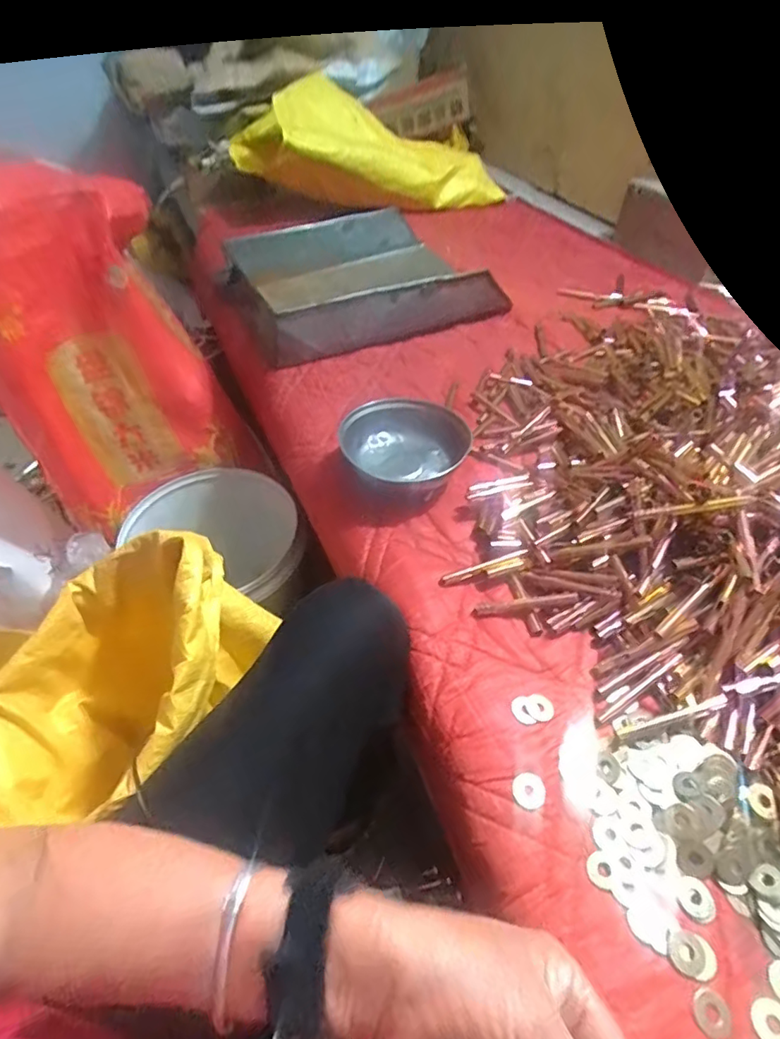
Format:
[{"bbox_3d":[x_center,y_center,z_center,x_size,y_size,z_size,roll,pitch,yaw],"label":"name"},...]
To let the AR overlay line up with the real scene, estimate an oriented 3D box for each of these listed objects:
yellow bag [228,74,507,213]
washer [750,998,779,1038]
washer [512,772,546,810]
[{"bbox_3d":[-0.001,-0.748,1.117,0.570,0.174,0.265,-12,45,-35],"label":"yellow bag"},{"bbox_3d":[0.218,0.286,0.303,0.023,0.004,0.022,0,47,1],"label":"washer"},{"bbox_3d":[0.101,0.196,0.387,0.024,0.004,0.023,0,47,1],"label":"washer"}]

